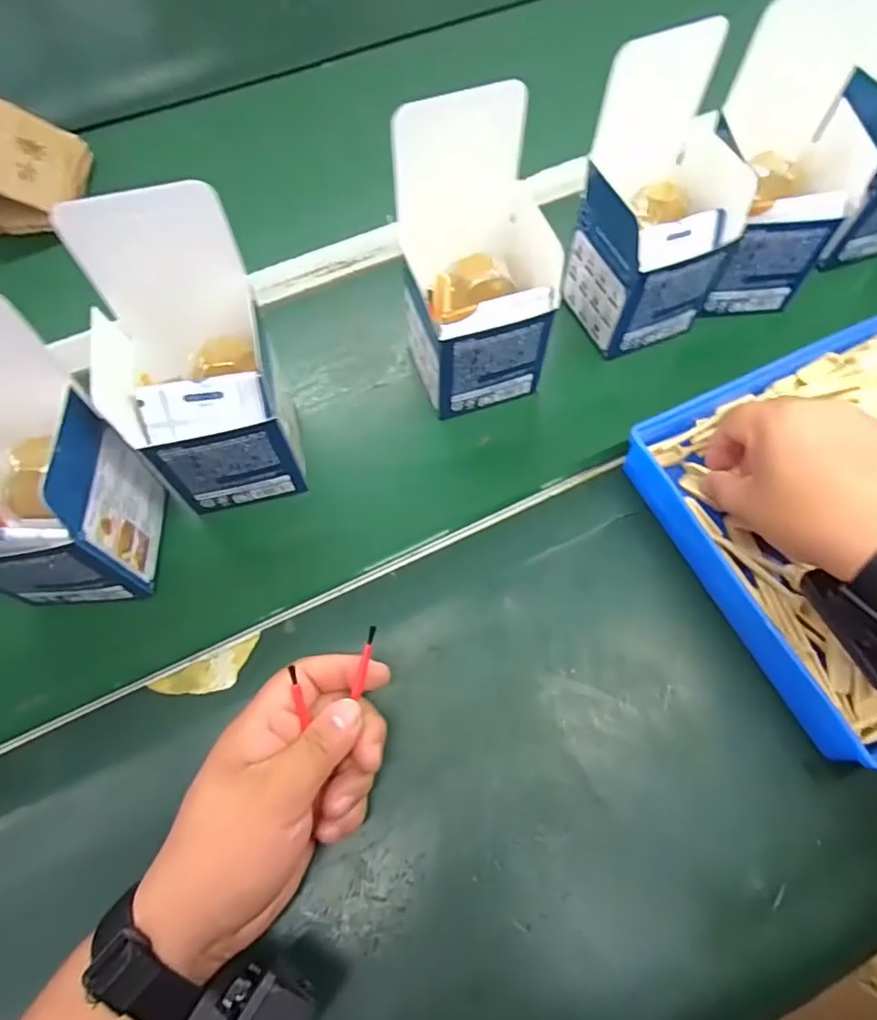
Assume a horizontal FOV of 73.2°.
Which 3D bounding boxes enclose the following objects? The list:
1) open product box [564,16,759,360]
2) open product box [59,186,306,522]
[{"bbox_3d":[0.156,-0.207,0.409,0.101,0.168,0.090,-21,67,-9],"label":"open product box"},{"bbox_3d":[-0.145,-0.080,0.354,0.089,0.177,0.088,-12,66,-6],"label":"open product box"}]

